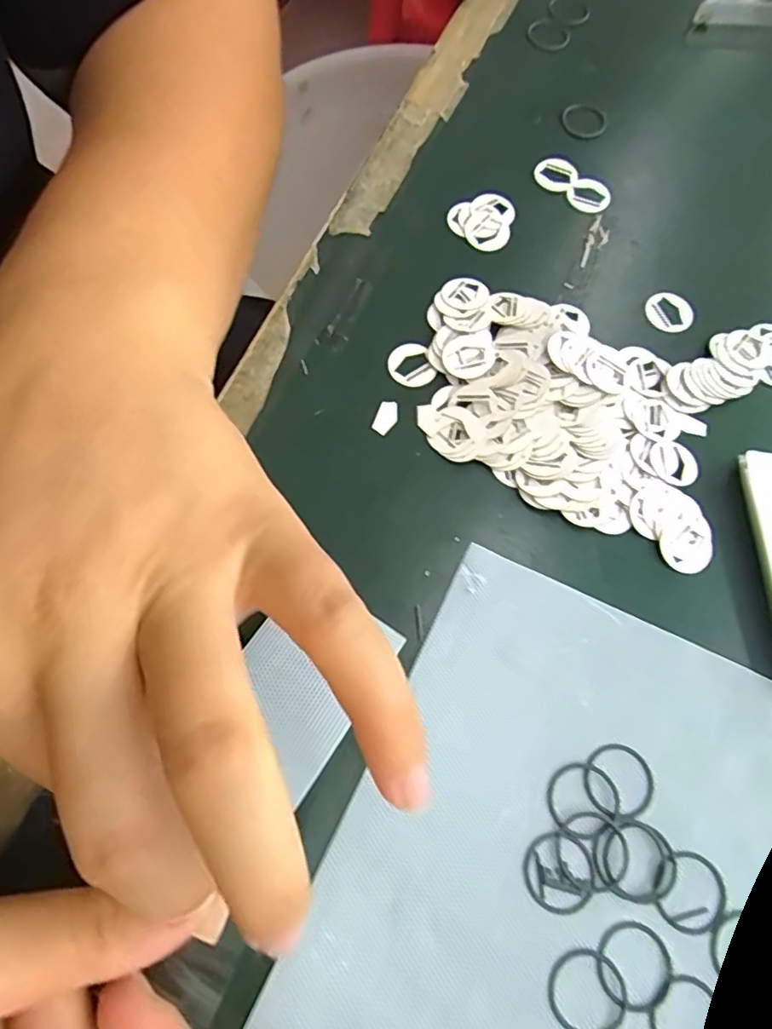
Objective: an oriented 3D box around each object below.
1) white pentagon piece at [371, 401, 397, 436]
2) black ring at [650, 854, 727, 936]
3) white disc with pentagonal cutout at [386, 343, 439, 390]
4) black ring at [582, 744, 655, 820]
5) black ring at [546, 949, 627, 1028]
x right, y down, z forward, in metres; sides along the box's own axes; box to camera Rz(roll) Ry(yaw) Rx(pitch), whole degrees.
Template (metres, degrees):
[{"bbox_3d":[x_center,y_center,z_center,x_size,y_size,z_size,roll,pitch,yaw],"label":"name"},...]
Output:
[{"bbox_3d":[0.000,-0.035,0.212,0.008,0.004,0.013,20,71,5],"label":"white pentagon piece"},{"bbox_3d":[0.086,0.108,0.164,0.021,0.004,0.020,1,70,-2],"label":"black ring"},{"bbox_3d":[0.009,-0.056,0.218,0.016,0.004,0.018,-17,72,-8],"label":"white disc with pentagonal cutout"},{"bbox_3d":[0.070,0.079,0.172,0.021,0.004,0.020,1,70,-2],"label":"black ring"},{"bbox_3d":[0.055,0.130,0.156,0.022,0.004,0.020,0,74,0],"label":"black ring"}]

